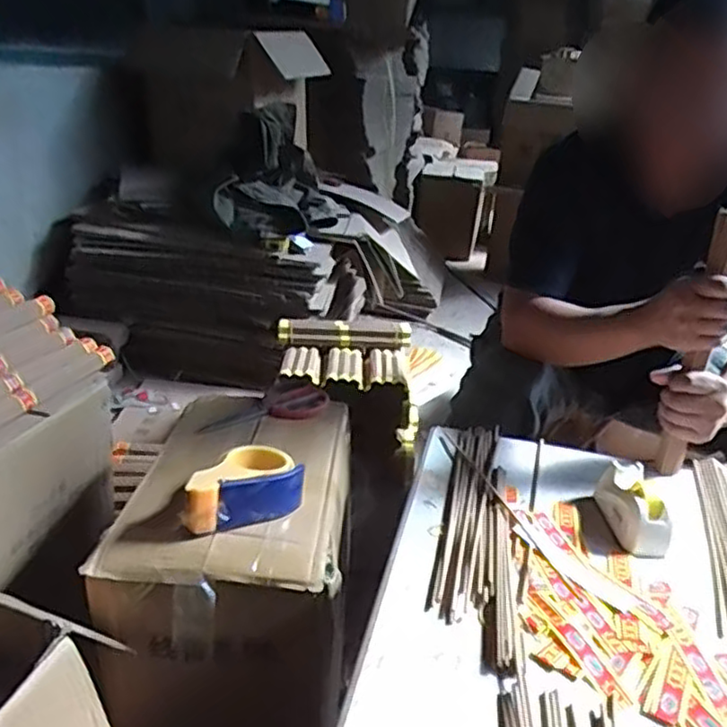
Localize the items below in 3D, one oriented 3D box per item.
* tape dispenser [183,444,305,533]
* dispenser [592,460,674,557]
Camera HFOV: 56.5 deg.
[{"bbox_3d":[-0.152,0.152,0.821,0.096,0.067,0.154,24,31,38],"label":"tape dispenser"},{"bbox_3d":[0.316,0.165,0.794,0.054,0.057,0.119,1,25,-6],"label":"dispenser"}]

